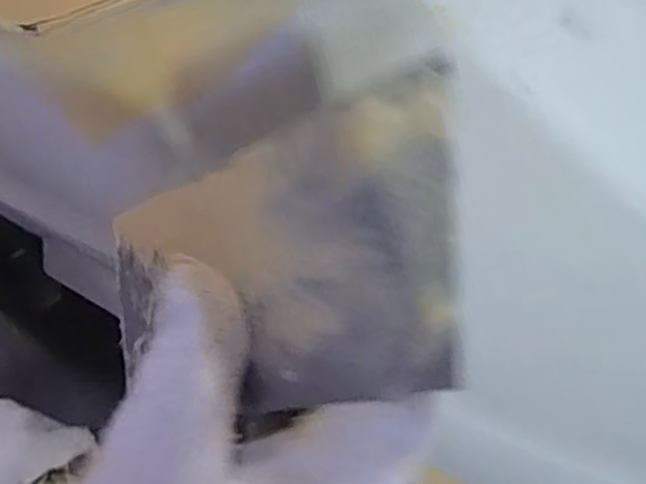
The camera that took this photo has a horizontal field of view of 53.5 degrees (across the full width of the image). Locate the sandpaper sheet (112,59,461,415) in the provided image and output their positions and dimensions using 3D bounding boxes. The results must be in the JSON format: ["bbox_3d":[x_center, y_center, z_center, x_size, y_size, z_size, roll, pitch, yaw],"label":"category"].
[{"bbox_3d":[-0.019,0.010,0.183,0.132,0.004,0.074,-19,73,39],"label":"sandpaper sheet"}]

